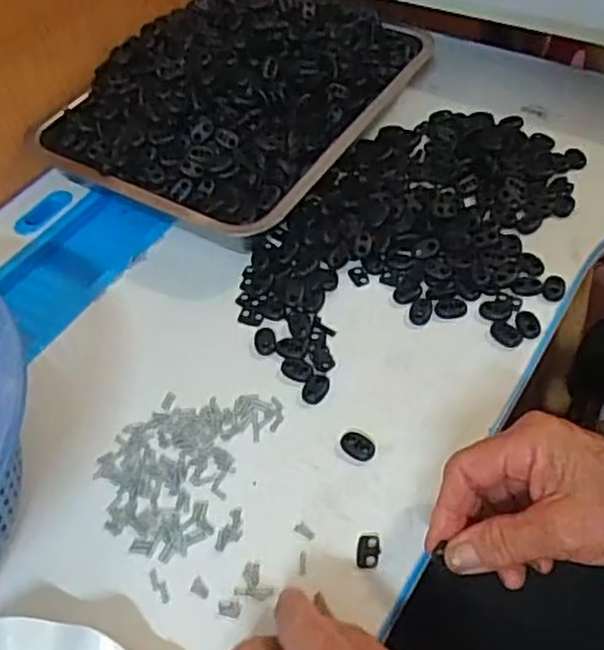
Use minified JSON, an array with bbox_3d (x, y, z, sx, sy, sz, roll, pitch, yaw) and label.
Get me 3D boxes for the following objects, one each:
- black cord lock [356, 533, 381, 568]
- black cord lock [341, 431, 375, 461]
[{"bbox_3d":[0.036,0.122,0.385,0.012,0.004,0.018,4,52,8],"label":"black cord lock"},{"bbox_3d":[0.033,0.072,0.426,0.021,0.004,0.017,12,53,14],"label":"black cord lock"}]

